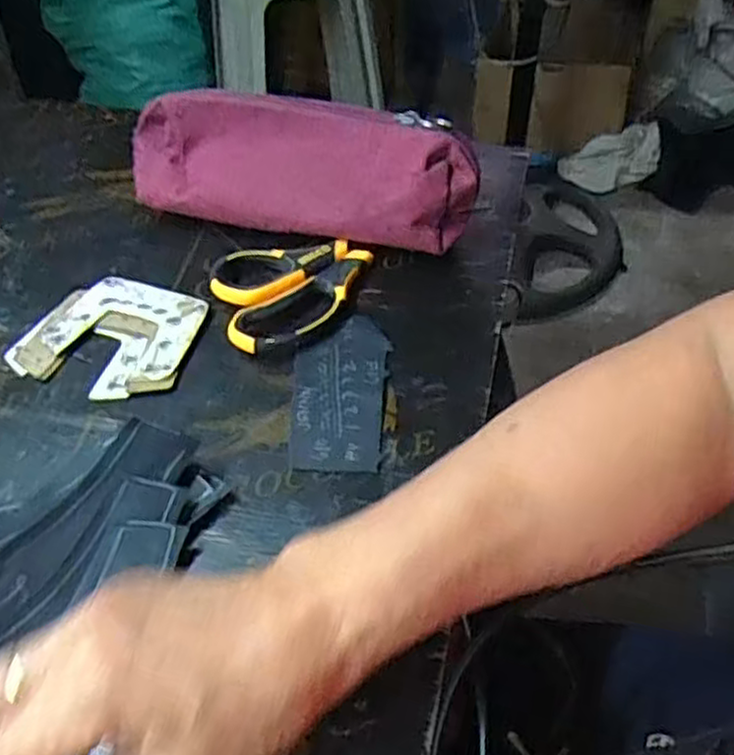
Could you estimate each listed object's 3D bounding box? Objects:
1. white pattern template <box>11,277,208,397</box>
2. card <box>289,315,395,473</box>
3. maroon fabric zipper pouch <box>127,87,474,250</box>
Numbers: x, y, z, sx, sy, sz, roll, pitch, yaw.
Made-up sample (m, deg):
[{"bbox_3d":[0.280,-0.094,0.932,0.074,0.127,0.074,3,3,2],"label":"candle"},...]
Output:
[{"bbox_3d":[-0.155,-0.027,0.457,0.106,0.008,0.084,16,51,16],"label":"white pattern template"},{"bbox_3d":[-0.015,0.006,0.424,0.052,0.004,0.109,3,49,6],"label":"card"},{"bbox_3d":[-0.046,-0.134,0.501,0.230,0.076,0.060,11,50,13],"label":"maroon fabric zipper pouch"}]

